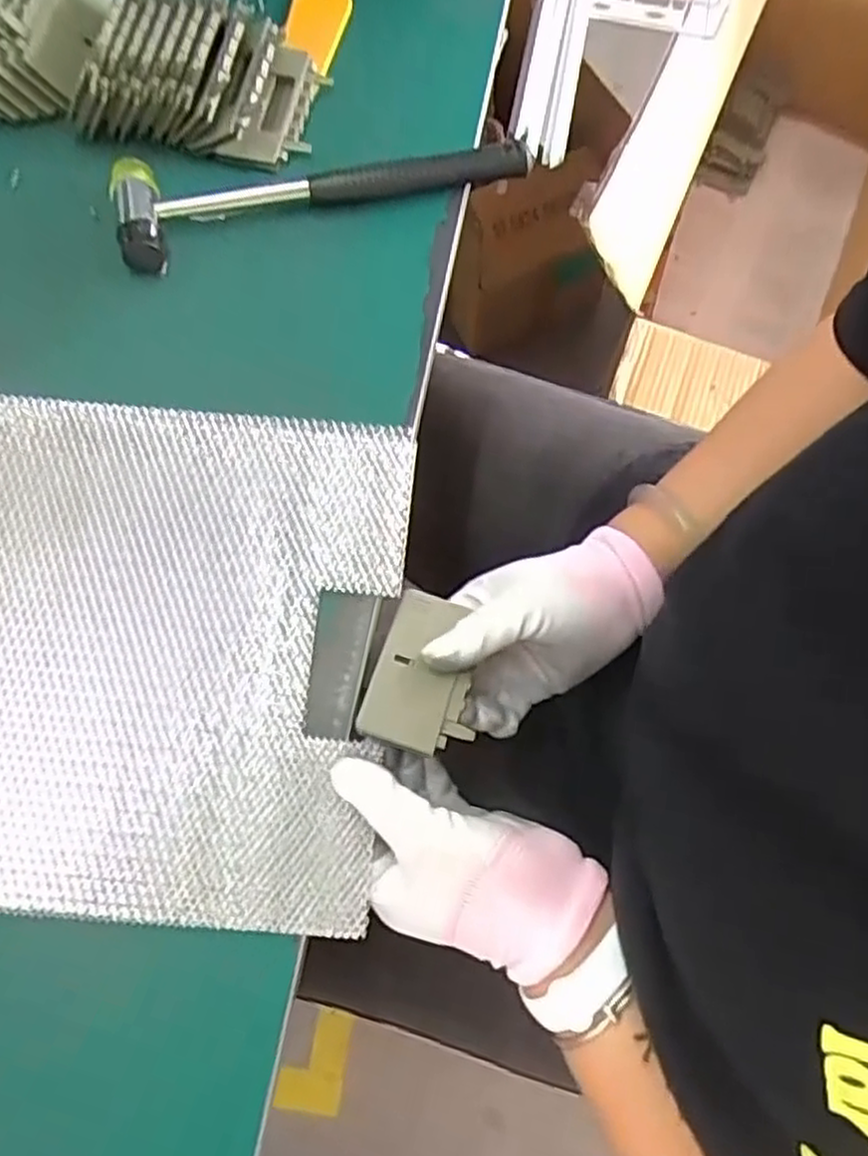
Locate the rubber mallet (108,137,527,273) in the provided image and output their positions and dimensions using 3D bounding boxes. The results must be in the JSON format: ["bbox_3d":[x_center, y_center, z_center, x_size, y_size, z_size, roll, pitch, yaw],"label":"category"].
[{"bbox_3d":[-0.067,-0.232,0.453,0.238,0.024,0.061,-13,76,-5],"label":"rubber mallet"}]

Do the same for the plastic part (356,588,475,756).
[{"bbox_3d":[-0.003,0.048,0.397,0.053,0.022,0.081,15,75,3],"label":"plastic part"}]

